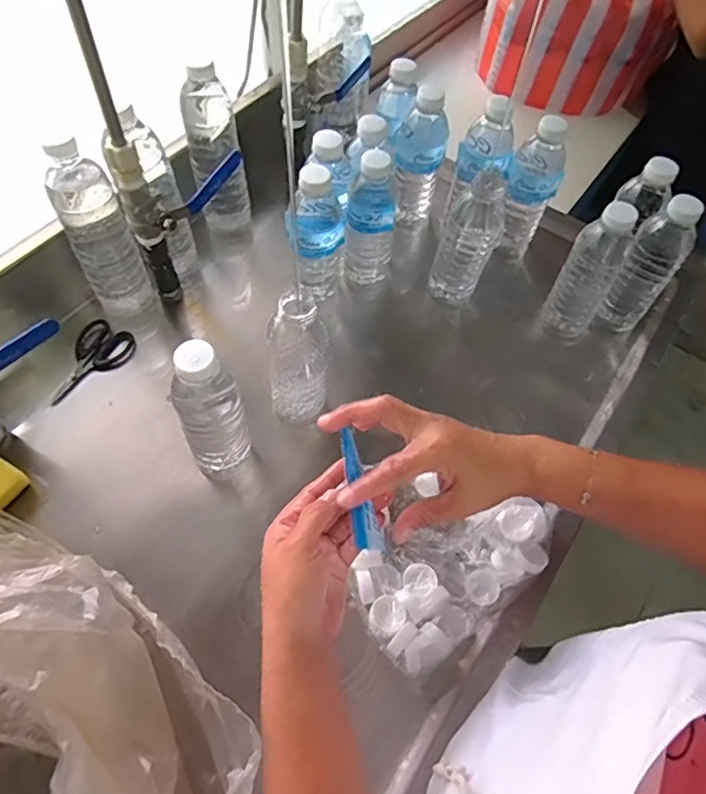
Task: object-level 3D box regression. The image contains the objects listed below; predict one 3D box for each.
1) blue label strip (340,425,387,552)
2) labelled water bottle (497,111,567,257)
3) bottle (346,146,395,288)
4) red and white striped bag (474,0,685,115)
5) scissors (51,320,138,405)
[{"bbox_3d":[0.005,0.066,0.399,0.020,0.014,0.091,-9,69,-9],"label":"blue label strip"},{"bbox_3d":[0.222,-0.264,0.680,0.060,0.185,0.071,14,60,5],"label":"labelled water bottle"},{"bbox_3d":[0.021,-0.200,0.638,0.055,0.186,0.058,4,59,-1],"label":"bottle"},{"bbox_3d":[0.411,-0.699,0.951,0.310,0.233,0.317,19,60,8],"label":"red and white striped bag"},{"bbox_3d":[-0.302,-0.042,0.613,0.058,0.015,0.109,41,65,5],"label":"scissors"}]

